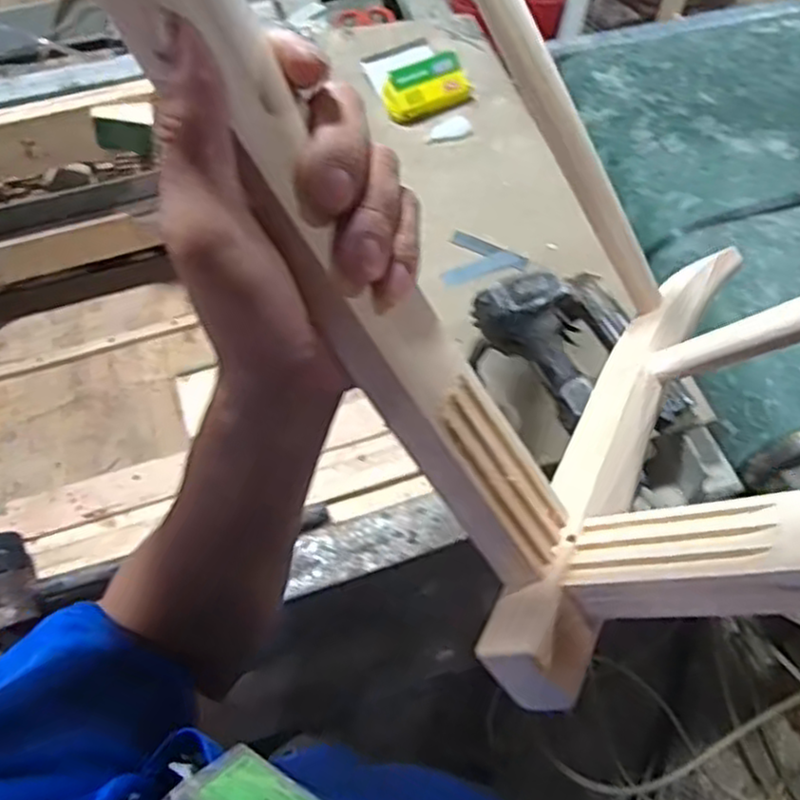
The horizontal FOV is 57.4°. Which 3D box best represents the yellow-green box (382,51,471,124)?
[{"bbox_3d":[0.042,-0.469,1.090,0.131,0.050,0.064,-23,62,-11],"label":"yellow-green box"}]

